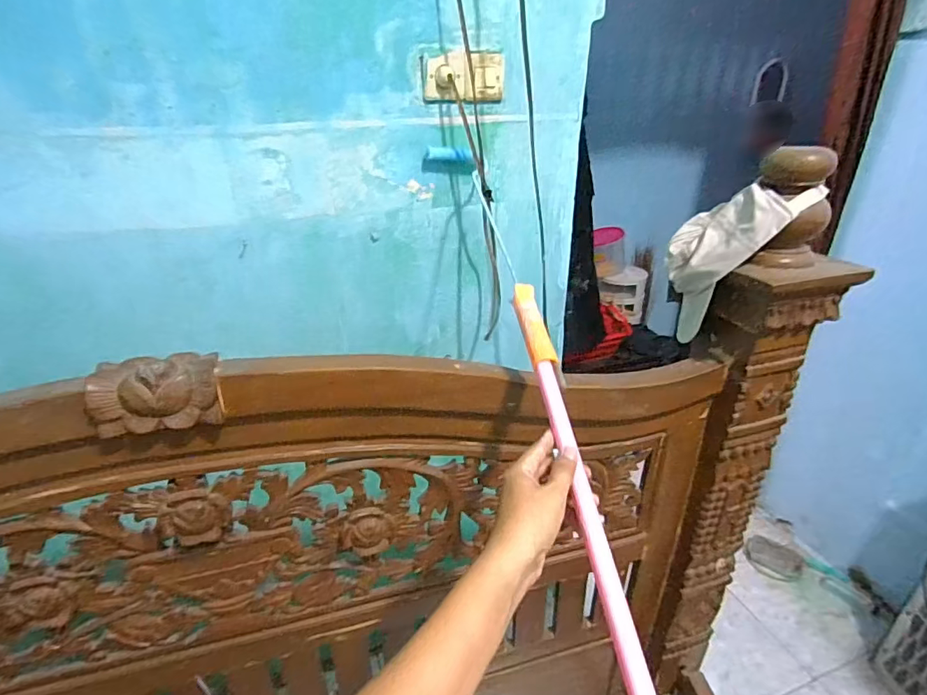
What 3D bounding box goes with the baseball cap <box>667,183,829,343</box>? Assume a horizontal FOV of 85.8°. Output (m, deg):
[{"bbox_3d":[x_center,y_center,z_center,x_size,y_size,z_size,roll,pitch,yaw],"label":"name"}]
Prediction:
[{"bbox_3d":[0.386,-0.117,0.720,0.178,0.216,0.102,14,30,26],"label":"baseball cap"}]

